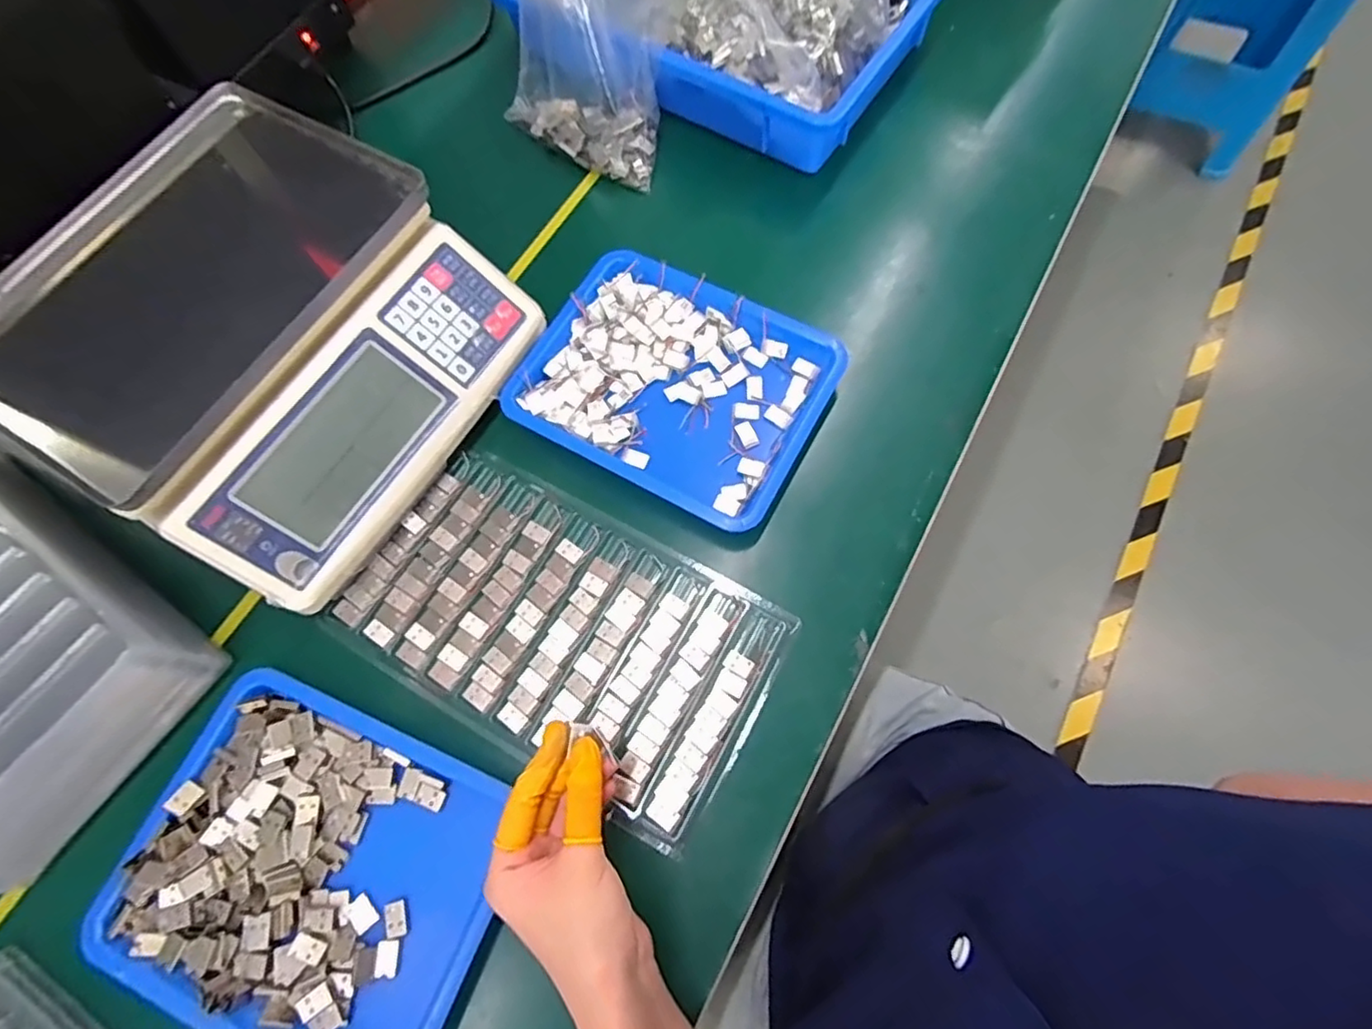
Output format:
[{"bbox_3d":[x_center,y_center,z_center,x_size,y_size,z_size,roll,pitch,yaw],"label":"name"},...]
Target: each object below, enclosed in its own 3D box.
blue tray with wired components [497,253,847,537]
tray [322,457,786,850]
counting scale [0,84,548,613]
[{"bbox_3d":[-0.008,-0.099,0.467,0.213,0.025,0.168,28,74,12],"label":"blue tray with wired components"},{"bbox_3d":[-0.084,0.073,0.419,0.277,0.016,0.152,29,72,9],"label":"tray"},{"bbox_3d":[-0.295,-0.125,0.434,0.286,0.096,0.275,30,74,12],"label":"counting scale"}]

